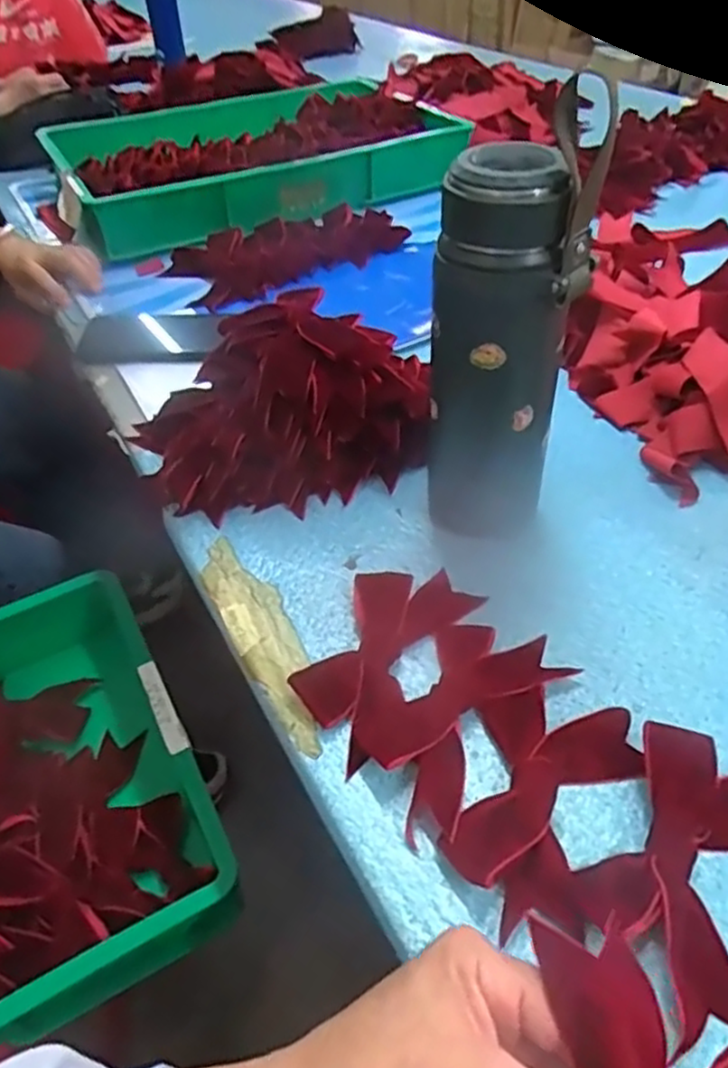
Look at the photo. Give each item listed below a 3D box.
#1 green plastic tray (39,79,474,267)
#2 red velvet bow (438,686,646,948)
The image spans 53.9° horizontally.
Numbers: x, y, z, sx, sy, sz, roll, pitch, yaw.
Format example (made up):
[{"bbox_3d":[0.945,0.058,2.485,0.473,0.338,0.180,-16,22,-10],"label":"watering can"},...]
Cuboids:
[{"bbox_3d":[-0.150,-0.533,1.019,0.519,0.082,0.356,-21,47,-18],"label":"green plastic tray"},{"bbox_3d":[0.094,0.136,0.375,0.083,0.021,0.128,16,47,19],"label":"red velvet bow"}]

